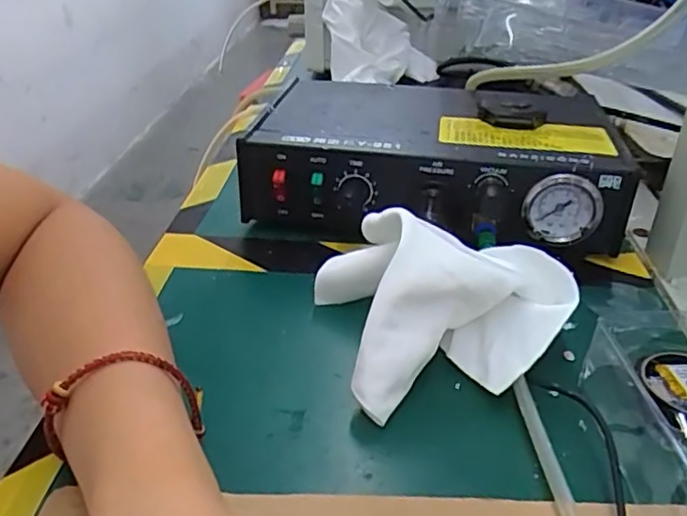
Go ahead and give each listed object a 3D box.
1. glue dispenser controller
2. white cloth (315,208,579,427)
[{"bbox_3d":[0.064,-0.071,0.430,0.234,0.069,0.173,7,32,11],"label":"glue dispenser controller"},{"bbox_3d":[0.049,0.012,0.301,0.113,0.065,0.108,-5,31,-9],"label":"white cloth"}]

